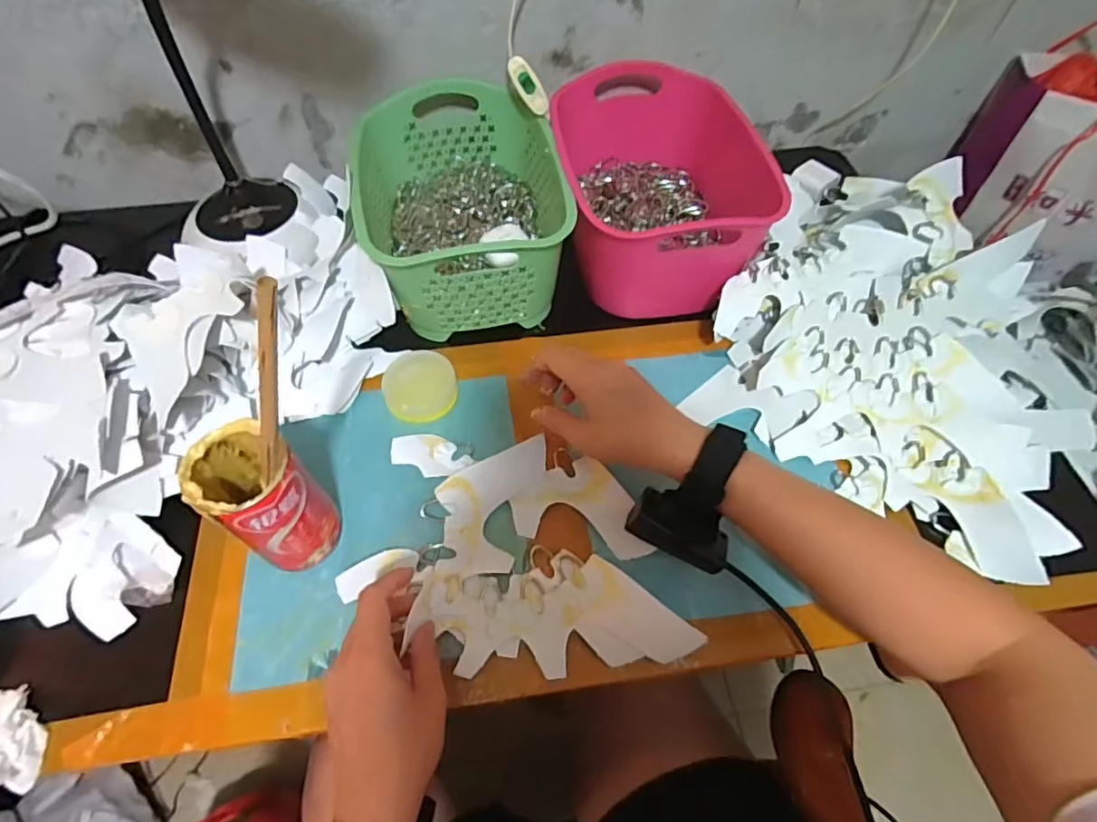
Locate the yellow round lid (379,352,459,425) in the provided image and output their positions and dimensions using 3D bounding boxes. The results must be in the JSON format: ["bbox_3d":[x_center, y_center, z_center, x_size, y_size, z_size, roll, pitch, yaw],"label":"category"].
[{"bbox_3d":[-0.120,-0.024,0.522,0.067,0.011,0.068,1,79,-5],"label":"yellow round lid"}]

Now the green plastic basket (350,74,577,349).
[{"bbox_3d":[-0.088,-0.210,0.582,0.193,0.125,0.254,-10,58,-7],"label":"green plastic basket"}]

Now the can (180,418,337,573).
[{"bbox_3d":[-0.204,0.066,0.407,0.069,0.118,0.063,34,63,19],"label":"can"}]

